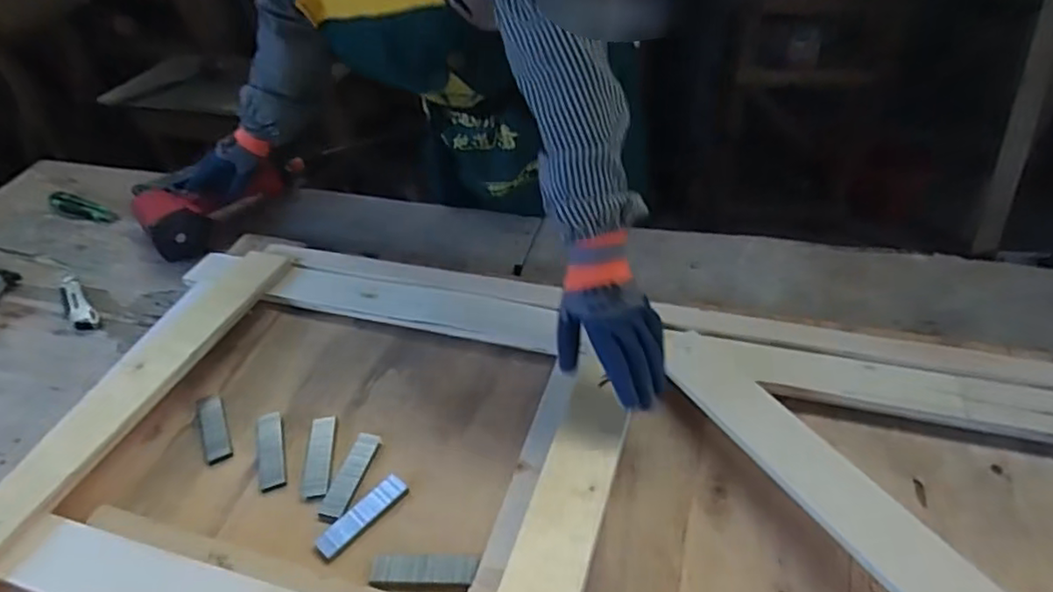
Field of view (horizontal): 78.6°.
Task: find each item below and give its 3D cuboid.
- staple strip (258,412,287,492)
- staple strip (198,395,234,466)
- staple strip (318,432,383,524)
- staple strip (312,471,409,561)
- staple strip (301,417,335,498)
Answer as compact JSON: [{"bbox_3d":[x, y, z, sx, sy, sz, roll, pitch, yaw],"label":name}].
[{"bbox_3d":[-0.305,0.183,0.770,0.031,0.004,0.108,-17,44,-9],"label":"staple strip"},{"bbox_3d":[-0.387,0.162,0.796,0.033,0.008,0.098,-22,45,-15],"label":"staple strip"},{"bbox_3d":[-0.202,0.205,0.738,0.031,0.006,0.112,7,45,16],"label":"staple strip"},{"bbox_3d":[-0.178,0.239,0.698,0.032,0.006,0.109,28,54,32],"label":"staple strip"},{"bbox_3d":[-0.244,0.186,0.758,0.030,0.004,0.110,-8,43,0],"label":"staple strip"}]

